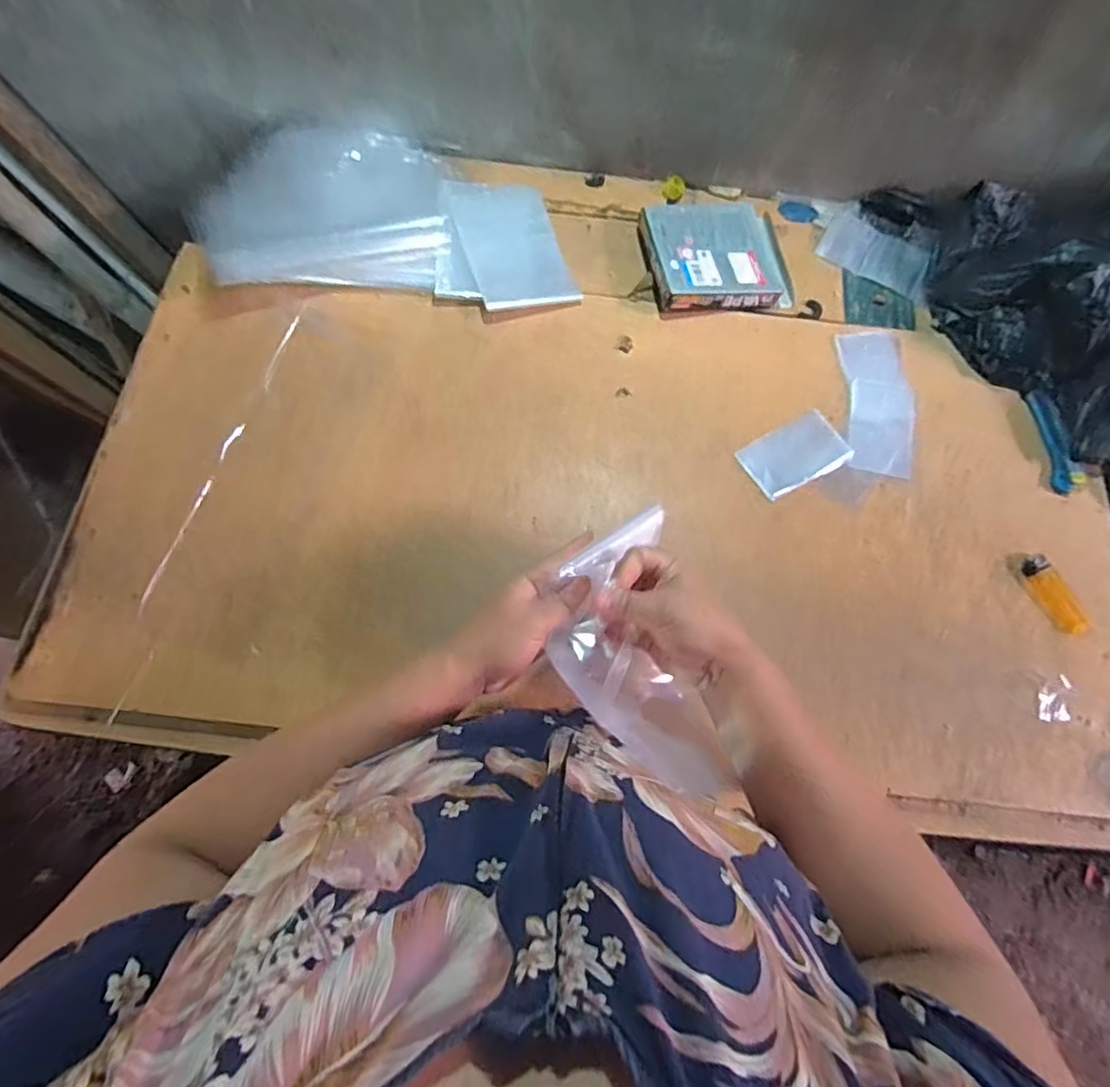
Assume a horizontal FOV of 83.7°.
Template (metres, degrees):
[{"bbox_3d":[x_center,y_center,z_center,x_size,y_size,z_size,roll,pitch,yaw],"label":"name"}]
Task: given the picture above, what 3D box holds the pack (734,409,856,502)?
[{"bbox_3d":[0.253,-0.094,0.651,0.111,0.004,0.066,-28,73,-12],"label":"pack"}]

